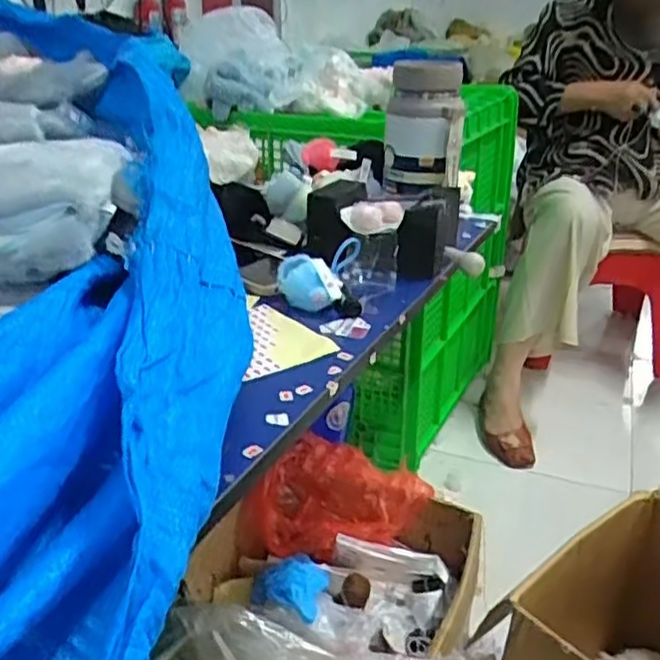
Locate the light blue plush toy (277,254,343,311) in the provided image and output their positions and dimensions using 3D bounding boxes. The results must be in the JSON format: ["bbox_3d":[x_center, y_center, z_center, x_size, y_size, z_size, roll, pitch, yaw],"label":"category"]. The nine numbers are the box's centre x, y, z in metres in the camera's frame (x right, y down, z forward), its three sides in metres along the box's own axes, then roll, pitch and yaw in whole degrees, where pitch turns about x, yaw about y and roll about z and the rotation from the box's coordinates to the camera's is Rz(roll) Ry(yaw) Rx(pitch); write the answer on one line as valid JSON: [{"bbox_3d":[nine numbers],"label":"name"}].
[{"bbox_3d":[-0.020,-0.044,0.657,0.065,0.049,0.024,10,6,19],"label":"light blue plush toy"}]

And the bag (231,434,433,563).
[{"bbox_3d":[0.002,0.223,0.924,0.240,0.103,0.127,0,24,-2],"label":"bag"}]

